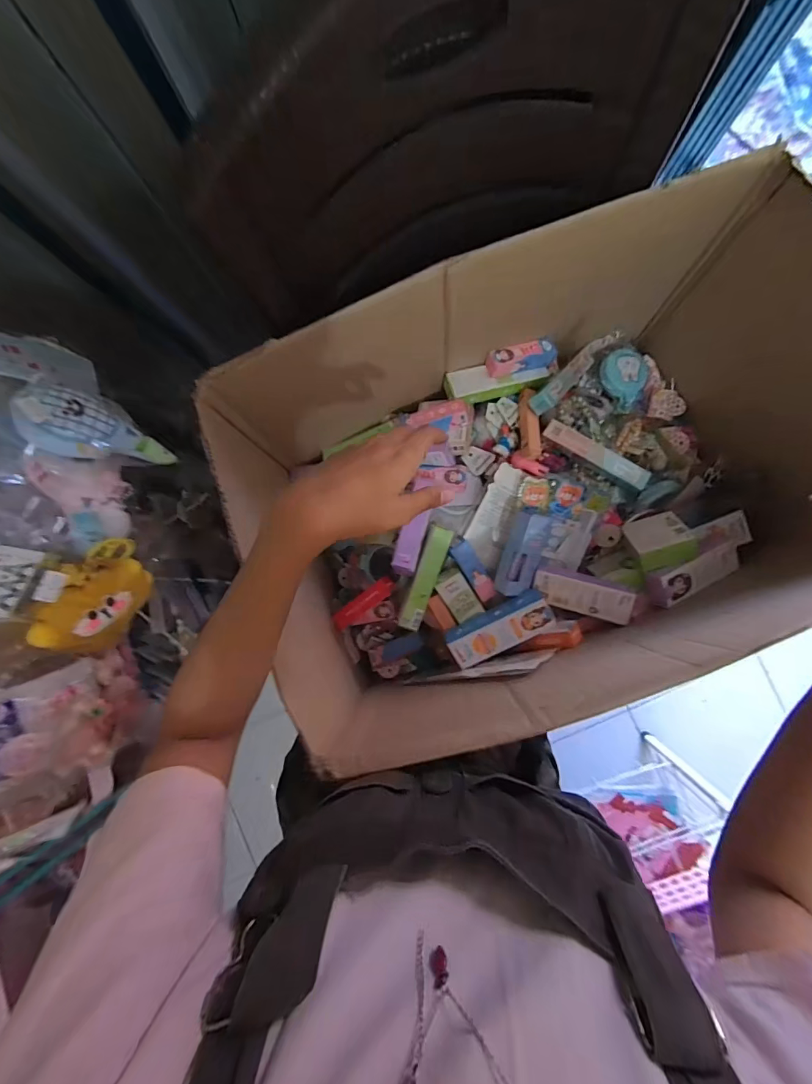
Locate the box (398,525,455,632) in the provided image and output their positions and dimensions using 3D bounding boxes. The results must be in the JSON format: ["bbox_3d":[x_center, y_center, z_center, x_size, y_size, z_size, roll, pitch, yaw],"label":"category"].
[{"bbox_3d":[0.023,0.044,0.507,0.028,0.018,0.126,19,89,3],"label":"box"}]

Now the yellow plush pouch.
[{"bbox_3d":[-0.237,0.046,0.326,0.030,0.068,0.075,22,86,25],"label":"yellow plush pouch"}]

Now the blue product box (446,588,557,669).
[{"bbox_3d":[0.111,0.104,0.503,0.123,0.019,0.050,-27,87,1],"label":"blue product box"}]

